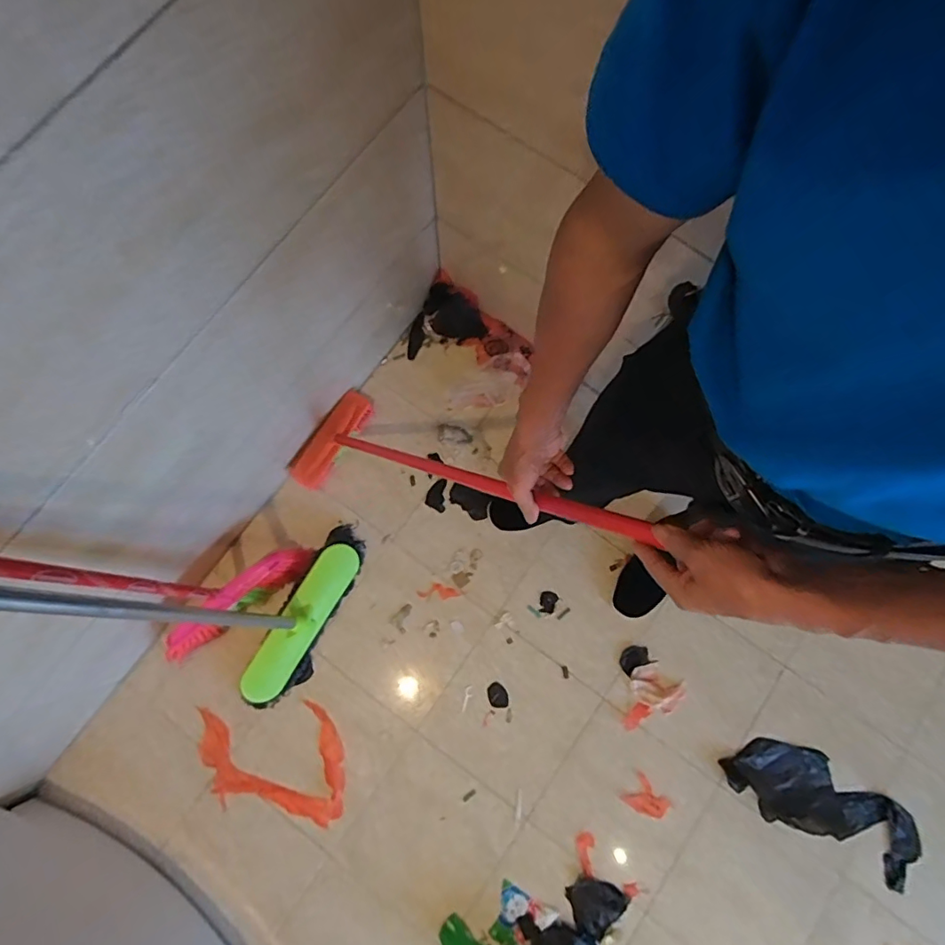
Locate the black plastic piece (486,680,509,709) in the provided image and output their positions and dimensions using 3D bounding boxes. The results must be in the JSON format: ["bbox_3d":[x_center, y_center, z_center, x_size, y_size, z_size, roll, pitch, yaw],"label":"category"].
[{"bbox_3d":[0.058,0.515,1.186,0.044,0.005,0.058,-26,80,-6],"label":"black plastic piece"}]

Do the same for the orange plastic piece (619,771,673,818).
[{"bbox_3d":[0.382,0.721,1.131,0.094,0.006,0.072,44,81,7],"label":"orange plastic piece"}]

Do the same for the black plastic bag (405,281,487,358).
[{"bbox_3d":[-0.087,-0.395,1.332,0.211,0.078,0.149,-22,80,-5],"label":"black plastic bag"}]

